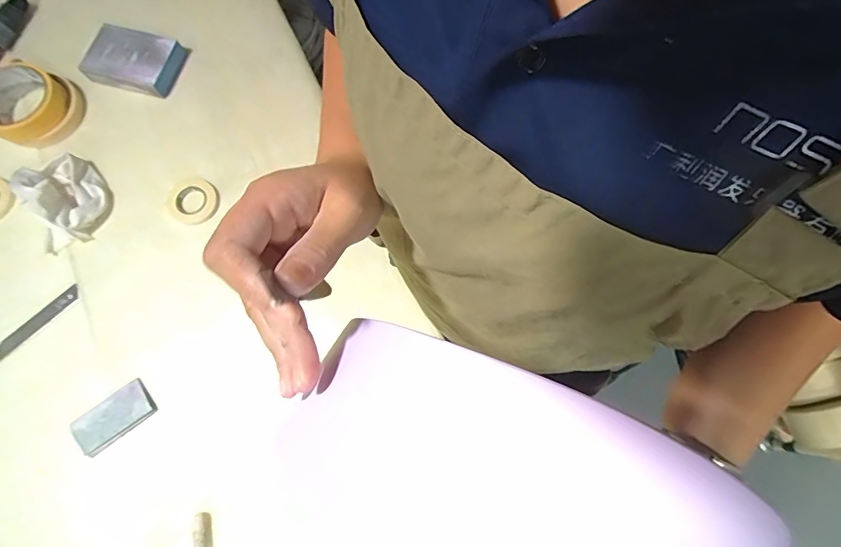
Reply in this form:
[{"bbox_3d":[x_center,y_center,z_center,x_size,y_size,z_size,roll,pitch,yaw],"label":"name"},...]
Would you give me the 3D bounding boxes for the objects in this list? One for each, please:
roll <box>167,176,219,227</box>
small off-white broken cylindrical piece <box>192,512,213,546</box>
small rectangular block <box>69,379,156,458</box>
[{"bbox_3d":[-0.266,-0.085,0.526,0.057,0.010,0.057,0,75,0],"label":"roll"},{"bbox_3d":[-0.205,0.244,0.422,0.012,0.015,0.034,-9,75,-3],"label":"small off-white broken cylindrical piece"},{"bbox_3d":[-0.311,0.145,0.453,0.075,0.008,0.042,-36,78,-9],"label":"small rectangular block"}]

